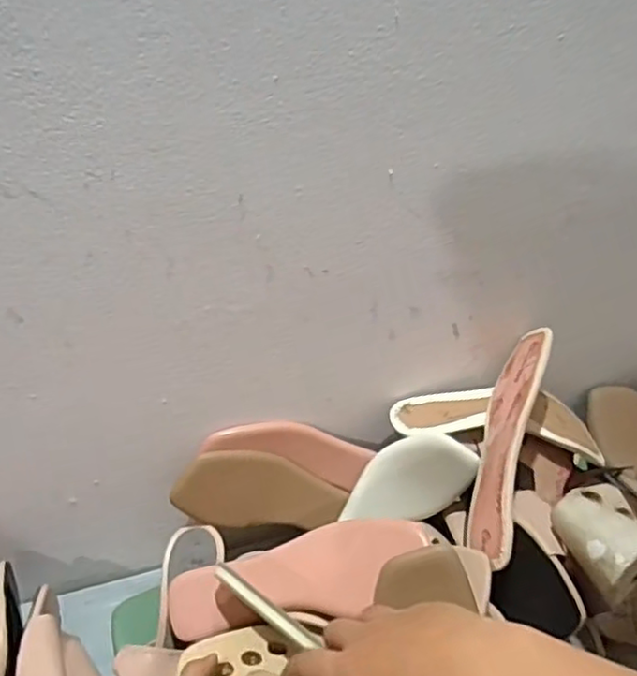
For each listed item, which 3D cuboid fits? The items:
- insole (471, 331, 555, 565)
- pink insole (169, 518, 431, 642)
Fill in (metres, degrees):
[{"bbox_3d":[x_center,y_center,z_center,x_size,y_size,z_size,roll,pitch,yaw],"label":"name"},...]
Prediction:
[{"bbox_3d":[0.179,0.095,0.612,0.026,0.075,0.229,25,65,-8],"label":"insole"},{"bbox_3d":[-0.018,0.216,0.579,0.230,0.019,0.069,-18,73,2],"label":"pink insole"}]

